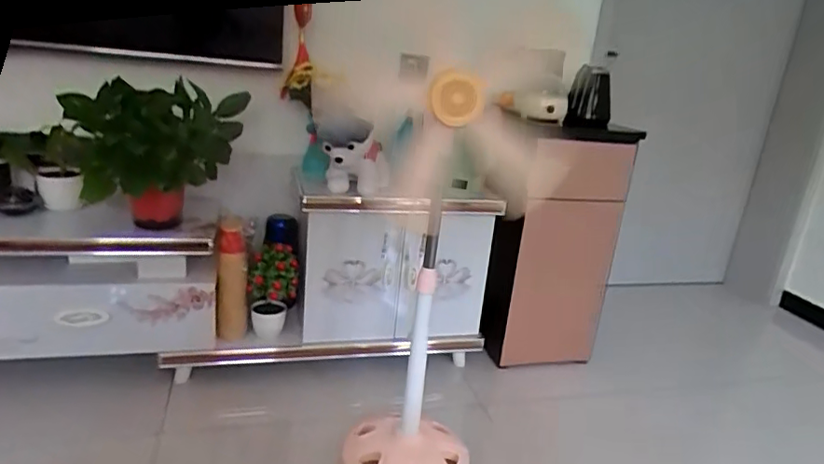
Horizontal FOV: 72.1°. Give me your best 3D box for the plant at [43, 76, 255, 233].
[{"bbox_3d":[-0.605,-0.173,1.334,0.413,0.310,0.369,-4,21,-29],"label":"plant"}]

